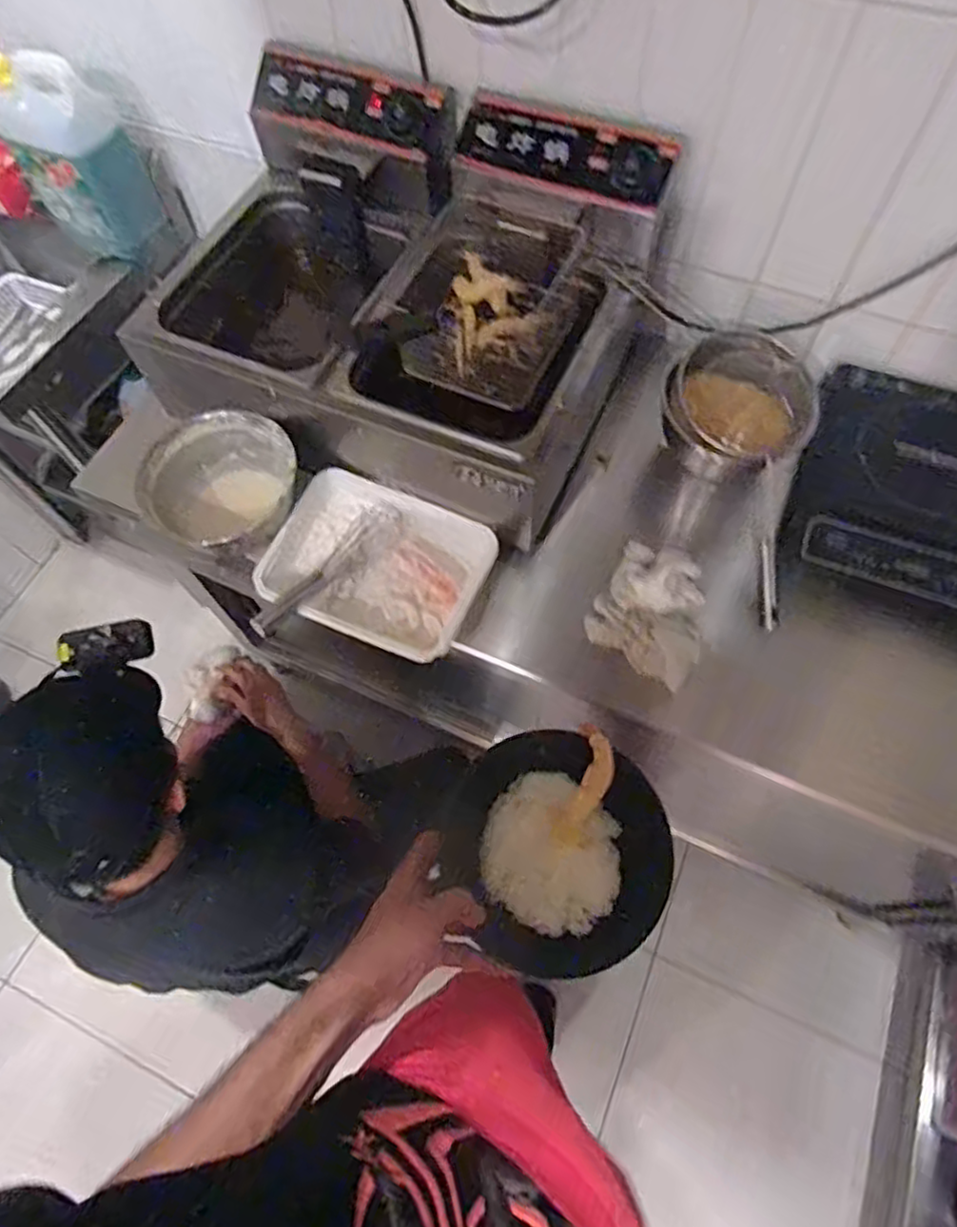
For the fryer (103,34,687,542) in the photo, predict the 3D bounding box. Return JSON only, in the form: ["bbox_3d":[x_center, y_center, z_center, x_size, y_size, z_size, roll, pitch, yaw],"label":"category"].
[{"bbox_3d":[-0.101,-0.422,0.874,0.563,0.266,0.438,22,66,13],"label":"fryer"}]

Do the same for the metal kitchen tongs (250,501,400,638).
[{"bbox_3d":[-0.181,-0.053,0.837,0.052,0.044,0.238,30,55,17],"label":"metal kitchen tongs"}]

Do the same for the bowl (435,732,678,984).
[{"bbox_3d":[0.065,0.199,0.568,0.179,0.056,0.179,-2,71,5],"label":"bowl"}]

